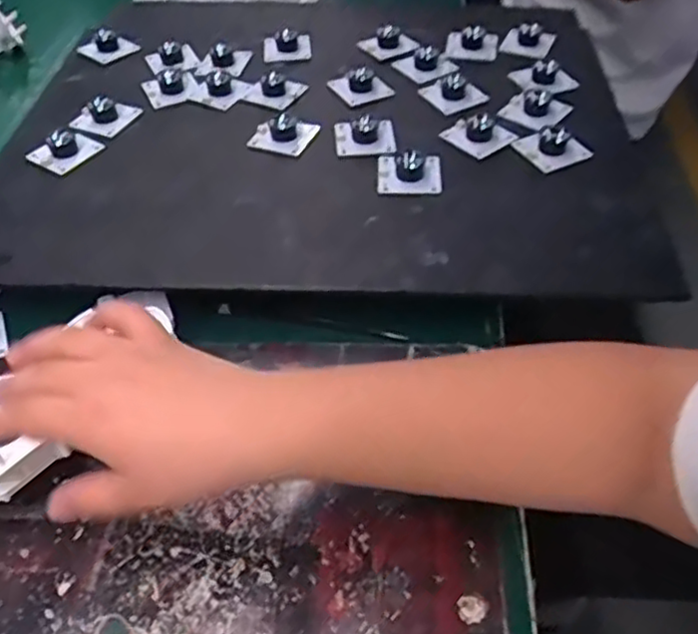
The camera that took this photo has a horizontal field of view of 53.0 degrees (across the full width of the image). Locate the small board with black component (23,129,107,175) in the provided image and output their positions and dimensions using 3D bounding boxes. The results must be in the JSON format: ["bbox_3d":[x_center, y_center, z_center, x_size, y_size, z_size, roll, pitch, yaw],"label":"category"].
[{"bbox_3d":[-0.218,-0.131,0.537,0.040,0.015,0.043,25,53,24],"label":"small board with black component"}]

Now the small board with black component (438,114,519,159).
[{"bbox_3d":[0.099,-0.143,0.532,0.036,0.018,0.042,-29,52,-22],"label":"small board with black component"}]

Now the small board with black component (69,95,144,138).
[{"bbox_3d":[-0.199,-0.170,0.570,0.039,0.018,0.045,17,50,18],"label":"small board with black component"}]

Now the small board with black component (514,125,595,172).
[{"bbox_3d":[0.152,-0.129,0.515,0.042,0.018,0.038,-18,49,-14],"label":"small board with black component"}]

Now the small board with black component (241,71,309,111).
[{"bbox_3d":[-0.062,-0.195,0.587,0.041,0.018,0.040,26,53,25],"label":"small board with black component"}]

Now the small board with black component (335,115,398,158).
[{"bbox_3d":[0.012,-0.142,0.534,0.044,0.017,0.039,-4,47,-1],"label":"small board with black component"}]

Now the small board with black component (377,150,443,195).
[{"bbox_3d":[0.043,-0.107,0.504,0.046,0.018,0.040,0,47,3],"label":"small board with black component"}]

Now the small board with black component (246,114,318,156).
[{"bbox_3d":[-0.051,-0.147,0.542,0.046,0.017,0.040,19,51,20],"label":"small board with black component"}]

